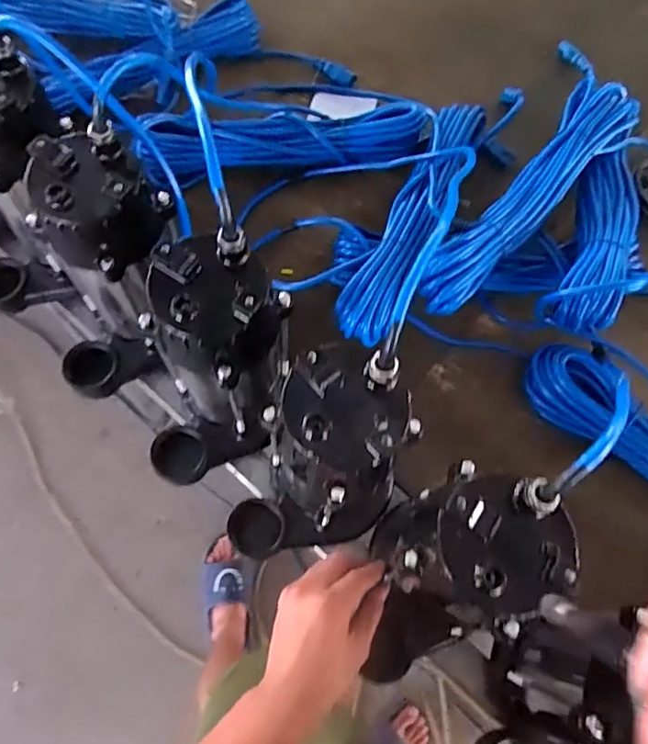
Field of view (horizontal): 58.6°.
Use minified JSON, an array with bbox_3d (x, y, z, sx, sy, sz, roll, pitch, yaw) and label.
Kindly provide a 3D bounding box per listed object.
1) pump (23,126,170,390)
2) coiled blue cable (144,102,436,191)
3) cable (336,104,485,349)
[{"bbox_3d":[-0.200,-0.082,0.513,0.093,0.228,0.153,32,72,10],"label":"pump"},{"bbox_3d":[-0.033,-0.284,0.698,0.315,0.061,0.072,-5,70,-4],"label":"coiled blue cable"},{"bbox_3d":[0.107,-0.174,0.626,0.063,0.061,0.339,24,70,7],"label":"cable"}]

